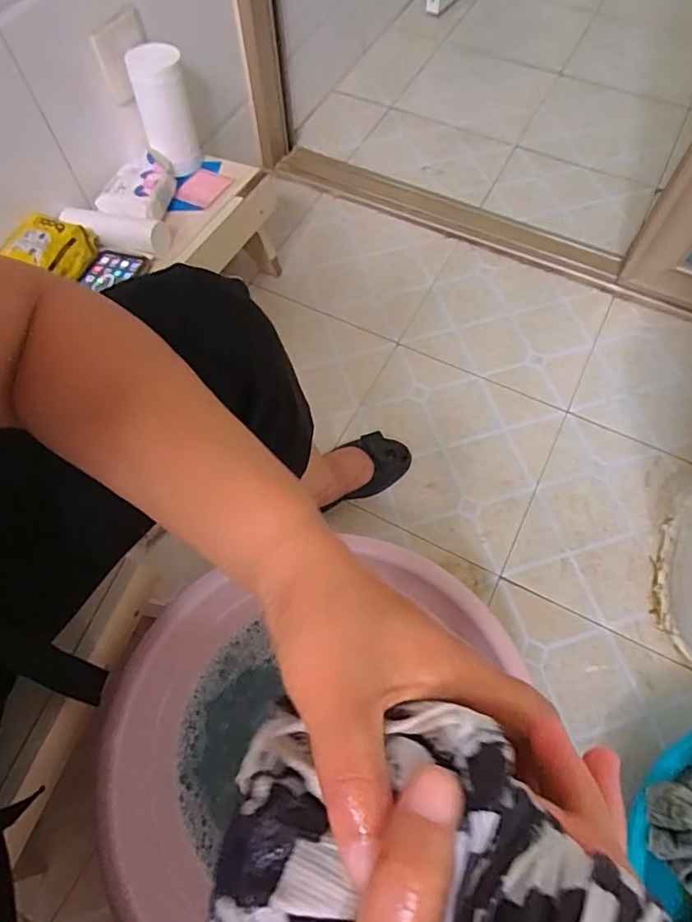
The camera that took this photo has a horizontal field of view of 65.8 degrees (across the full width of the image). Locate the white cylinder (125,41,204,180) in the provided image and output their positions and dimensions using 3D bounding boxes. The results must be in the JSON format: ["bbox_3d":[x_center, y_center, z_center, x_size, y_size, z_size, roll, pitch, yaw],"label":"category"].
[{"bbox_3d":[-0.247,-0.480,0.745,0.075,0.137,0.080,-19,66,-8],"label":"white cylinder"}]

